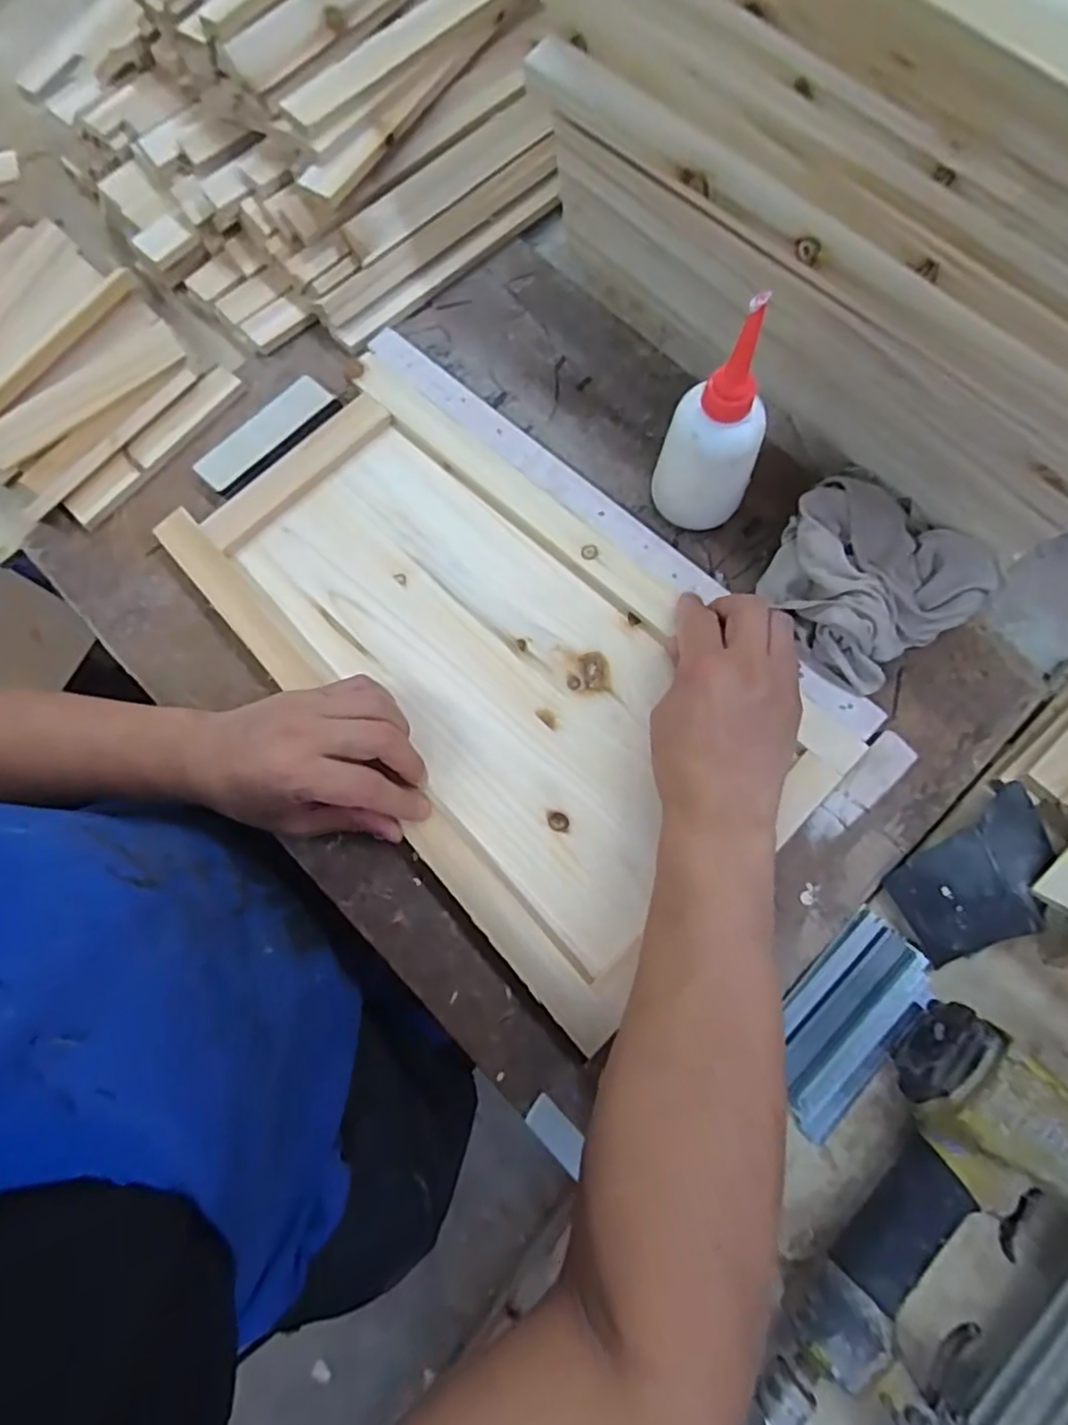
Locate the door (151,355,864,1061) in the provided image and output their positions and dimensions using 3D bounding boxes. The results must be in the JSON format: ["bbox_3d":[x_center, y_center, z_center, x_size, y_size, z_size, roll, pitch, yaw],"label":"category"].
[{"bbox_3d":[-0.033,-0.036,0.446,0.234,0.019,0.425,-42,80,-11],"label":"door"}]

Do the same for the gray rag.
[{"bbox_3d":[0.225,-0.094,0.442,0.138,0.052,0.128,-42,80,-11],"label":"gray rag"}]

